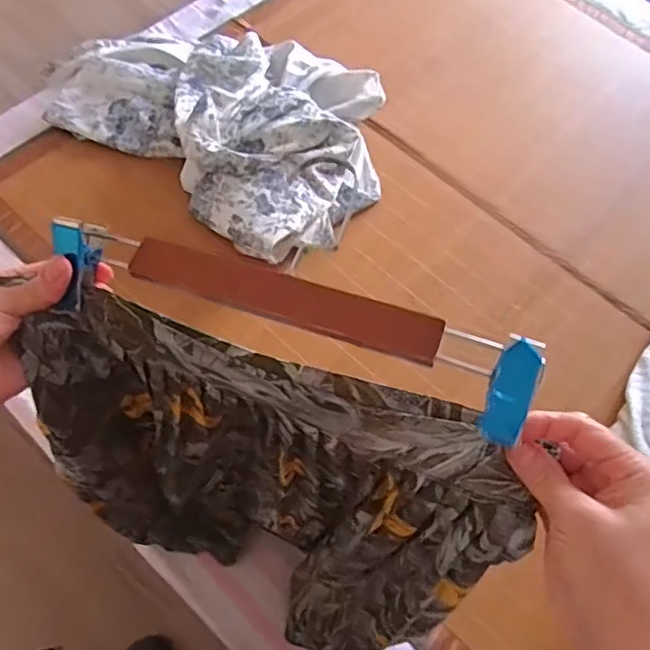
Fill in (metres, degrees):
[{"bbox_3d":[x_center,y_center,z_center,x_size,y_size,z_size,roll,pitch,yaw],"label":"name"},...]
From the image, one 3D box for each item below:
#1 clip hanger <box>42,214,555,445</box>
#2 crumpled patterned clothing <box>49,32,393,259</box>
[{"bbox_3d":[-0.029,-0.005,0.359,0.307,0.045,0.064,17,65,17],"label":"clip hanger"},{"bbox_3d":[-0.193,-0.459,1.216,0.690,0.134,0.503,37,68,13],"label":"crumpled patterned clothing"}]

